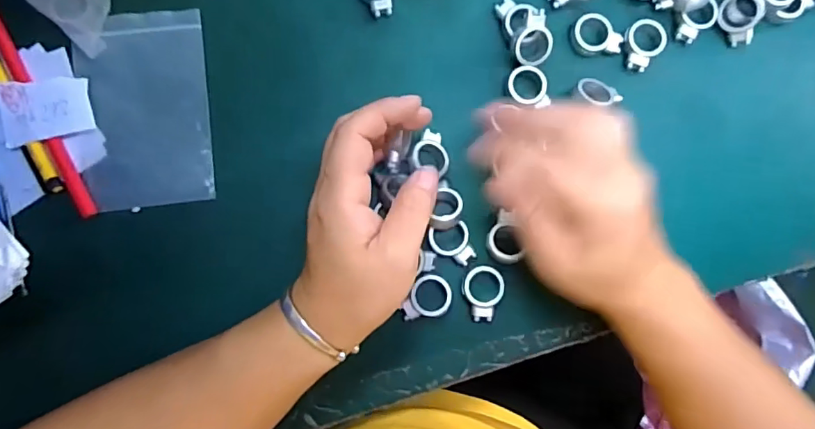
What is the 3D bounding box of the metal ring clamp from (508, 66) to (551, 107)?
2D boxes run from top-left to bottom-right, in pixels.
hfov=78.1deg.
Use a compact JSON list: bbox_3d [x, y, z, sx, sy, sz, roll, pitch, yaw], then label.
[{"bbox_3d":[0.080,-0.085,0.331,0.026,0.006,0.026,0,87,-3],"label":"metal ring clamp"}]

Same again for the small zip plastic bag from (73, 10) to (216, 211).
[{"bbox_3d":[-0.168,-0.068,0.322,0.076,0.005,0.123,-6,88,-7],"label":"small zip plastic bag"}]

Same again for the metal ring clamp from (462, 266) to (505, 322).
[{"bbox_3d":[0.048,0.051,0.321,0.026,0.010,0.035,7,86,-3],"label":"metal ring clamp"}]

